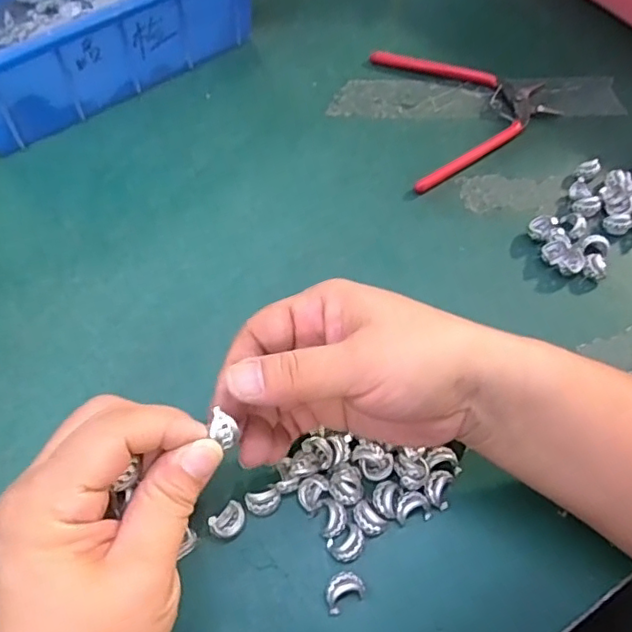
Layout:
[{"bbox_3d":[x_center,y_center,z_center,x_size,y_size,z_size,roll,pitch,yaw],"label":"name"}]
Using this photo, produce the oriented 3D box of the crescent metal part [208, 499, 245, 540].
[{"bbox_3d":[-0.042,0.100,0.280,0.013,0.012,0.017,41,66,18],"label":"crescent metal part"}]

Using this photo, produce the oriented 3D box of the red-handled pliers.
[{"bbox_3d":[0.120,-0.154,0.437,0.124,0.011,0.140,-6,61,-7],"label":"red-handled pliers"}]

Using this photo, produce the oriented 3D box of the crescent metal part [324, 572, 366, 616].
[{"bbox_3d":[0.013,0.128,0.270,0.019,0.011,0.014,-27,65,-17],"label":"crescent metal part"}]

